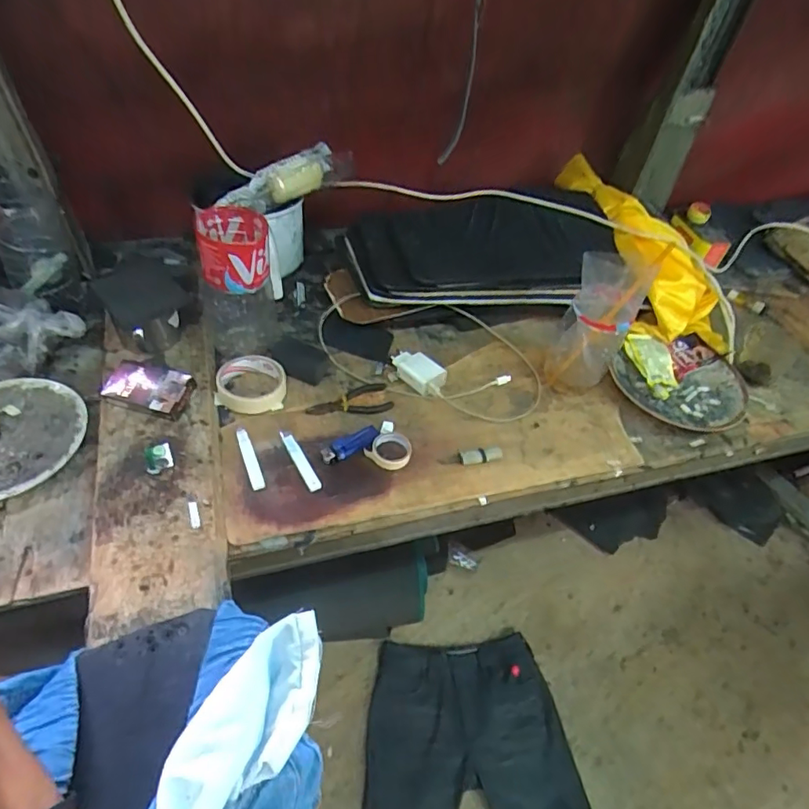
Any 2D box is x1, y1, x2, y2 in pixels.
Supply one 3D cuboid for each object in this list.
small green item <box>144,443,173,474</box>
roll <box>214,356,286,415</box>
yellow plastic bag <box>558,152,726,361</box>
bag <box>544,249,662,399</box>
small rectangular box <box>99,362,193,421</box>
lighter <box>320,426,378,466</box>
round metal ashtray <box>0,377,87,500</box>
[{"bbox_3d":[-0.287,0.063,0.622,0.028,0.006,0.038,-12,53,-18],"label":"small green item"},{"bbox_3d":[-0.206,-0.026,0.717,0.087,0.030,0.087,3,50,-3],"label":"roll"},{"bbox_3d":[0.417,-0.282,0.955,0.151,0.069,0.440,-14,65,-17],"label":"yellow plastic bag"},{"bbox_3d":[0.263,-0.110,0.741,0.087,0.195,0.093,26,52,13],"label":"bag"},{"bbox_3d":[-0.326,-0.019,0.675,0.111,0.025,0.061,14,50,3],"label":"small rectangular box"},{"bbox_3d":[-0.068,0.052,0.679,0.078,0.013,0.031,-26,58,-27],"label":"lighter"},{"bbox_3d":[-0.466,0.038,0.623,0.158,0.017,0.172,4,50,-5],"label":"round metal ashtray"}]

